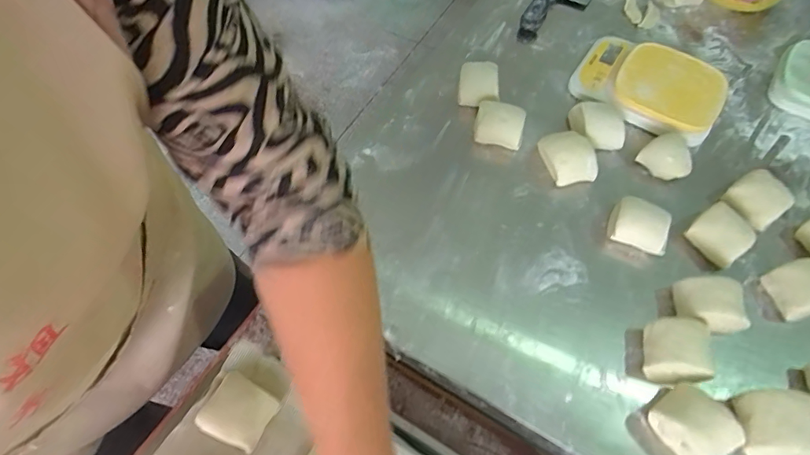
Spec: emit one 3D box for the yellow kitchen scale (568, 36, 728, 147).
[{"bbox_3d":[0.354,-0.208,0.684,0.199,0.038,0.159,30,63,15],"label":"yellow kitchen scale"}]

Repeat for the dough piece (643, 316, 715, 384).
[{"bbox_3d":[0.271,0.124,0.476,0.054,0.043,0.058,0,59,-1],"label":"dough piece"}]

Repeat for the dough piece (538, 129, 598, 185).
[{"bbox_3d":[0.206,-0.090,0.600,0.050,0.046,0.068,-10,60,-8],"label":"dough piece"}]

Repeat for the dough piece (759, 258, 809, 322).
[{"bbox_3d":[0.430,0.066,0.509,0.057,0.041,0.057,-15,60,-10],"label":"dough piece"}]

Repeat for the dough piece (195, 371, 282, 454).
[{"bbox_3d":[-0.166,0.182,0.469,0.068,0.031,0.057,22,61,12],"label":"dough piece"}]

